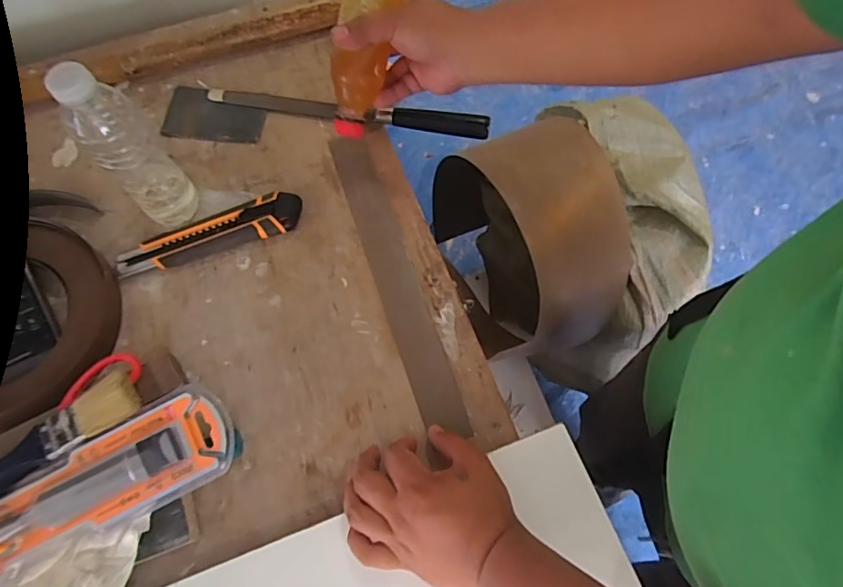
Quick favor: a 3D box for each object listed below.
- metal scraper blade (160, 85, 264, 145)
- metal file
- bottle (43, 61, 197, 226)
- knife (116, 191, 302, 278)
[{"bbox_3d":[-0.238,-0.205,0.604,0.113,0.004,0.068,9,72,1],"label":"metal scraper blade"},{"bbox_3d":[-0.086,-0.210,0.596,0.324,0.023,0.023,11,69,4],"label":"metal file"},{"bbox_3d":[-0.265,-0.129,0.478,0.052,0.182,0.061,-37,73,-13],"label":"bottle"},{"bbox_3d":[-0.219,-0.063,0.542,0.190,0.020,0.045,-17,69,-6],"label":"knife"}]

